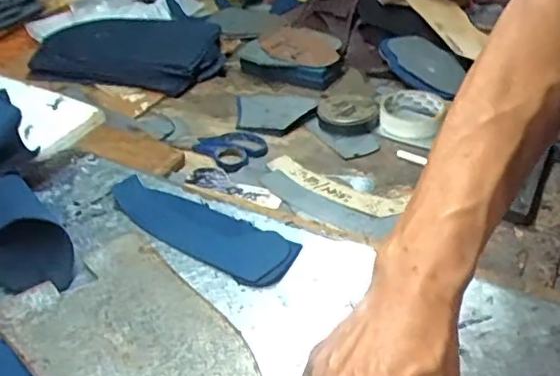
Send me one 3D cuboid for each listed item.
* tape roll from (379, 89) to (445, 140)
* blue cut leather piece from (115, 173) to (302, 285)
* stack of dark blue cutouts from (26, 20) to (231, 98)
[{"bbox_3d":[0.170,-0.095,0.745,0.081,0.026,0.085,-4,37,3],"label":"tape roll"},{"bbox_3d":[-0.089,0.038,0.580,0.227,0.009,0.065,20,48,31],"label":"blue cut leather piece"},{"bbox_3d":[-0.237,-0.223,0.937,0.291,0.056,0.186,6,39,16],"label":"stack of dark blue cutouts"}]

